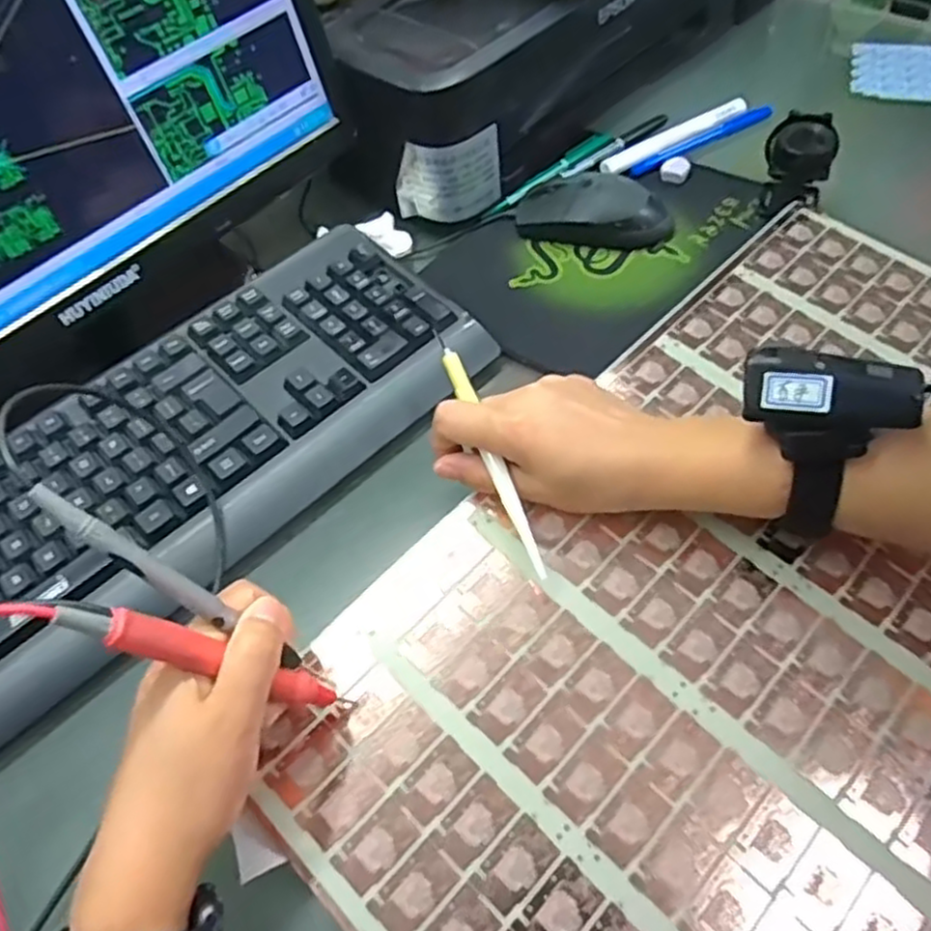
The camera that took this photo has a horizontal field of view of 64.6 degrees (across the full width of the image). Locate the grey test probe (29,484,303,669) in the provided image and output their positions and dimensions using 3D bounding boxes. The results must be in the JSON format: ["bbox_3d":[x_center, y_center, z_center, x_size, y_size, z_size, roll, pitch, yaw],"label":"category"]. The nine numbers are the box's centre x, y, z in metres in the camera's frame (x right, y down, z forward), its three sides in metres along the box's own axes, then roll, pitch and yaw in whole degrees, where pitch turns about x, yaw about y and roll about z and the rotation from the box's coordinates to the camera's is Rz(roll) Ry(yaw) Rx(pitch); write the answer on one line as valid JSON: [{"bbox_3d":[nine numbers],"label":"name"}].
[{"bbox_3d":[-0.119,0.050,0.302,0.127,0.006,0.011,42,61,-23],"label":"grey test probe"}]

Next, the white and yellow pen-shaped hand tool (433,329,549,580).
[{"bbox_3d":[0.013,-0.010,0.394,0.010,0.006,0.149,-20,72,-9],"label":"white and yellow pen-shaped hand tool"}]

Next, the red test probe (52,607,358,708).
[{"bbox_3d":[-0.098,0.082,0.306,0.012,0.143,0.017,-19,51,35],"label":"red test probe"}]

